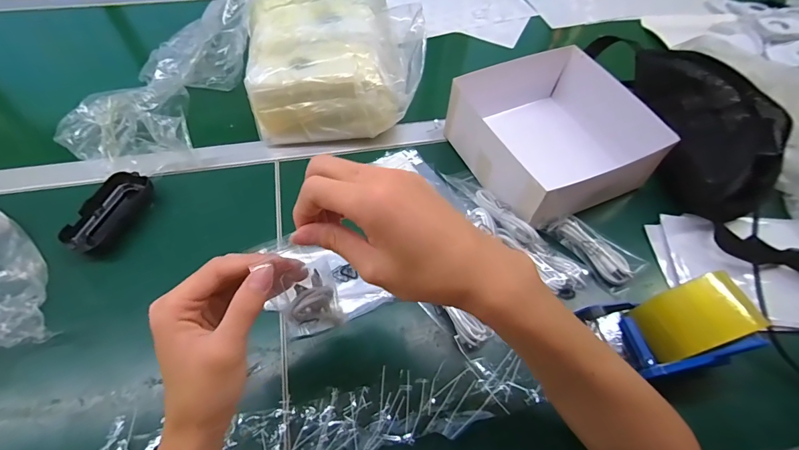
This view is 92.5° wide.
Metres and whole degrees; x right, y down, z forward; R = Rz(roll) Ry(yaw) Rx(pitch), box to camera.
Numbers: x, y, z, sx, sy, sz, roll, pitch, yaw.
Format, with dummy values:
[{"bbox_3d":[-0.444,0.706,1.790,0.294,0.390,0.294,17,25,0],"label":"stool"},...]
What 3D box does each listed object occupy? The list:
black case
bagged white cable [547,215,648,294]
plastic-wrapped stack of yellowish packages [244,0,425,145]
[{"bbox_3d":[-0.354,-0.015,0.465,0.054,0.028,0.107,16,58,8],"label":"black case"},{"bbox_3d":[0.233,0.029,0.457,0.104,0.026,0.051,40,64,21],"label":"bagged white cable"},{"bbox_3d":[-0.094,-0.239,0.554,0.222,0.130,0.227,-8,58,-8],"label":"plastic-wrapped stack of yellowish packages"}]

